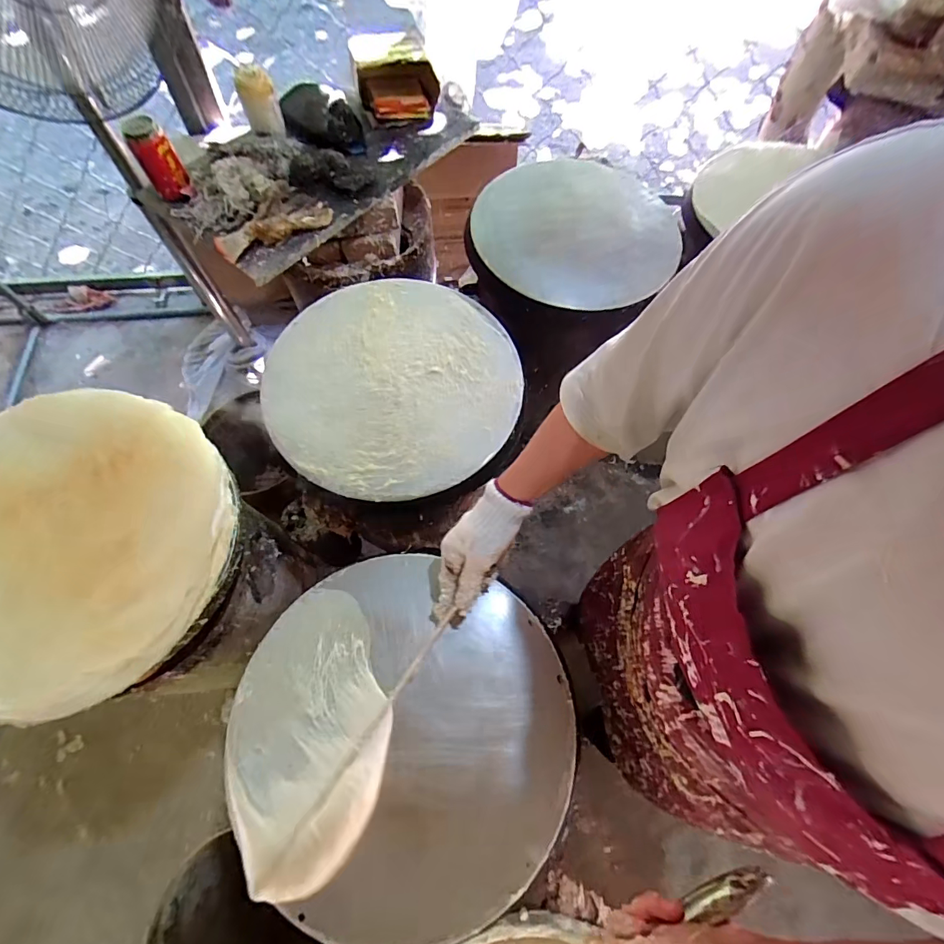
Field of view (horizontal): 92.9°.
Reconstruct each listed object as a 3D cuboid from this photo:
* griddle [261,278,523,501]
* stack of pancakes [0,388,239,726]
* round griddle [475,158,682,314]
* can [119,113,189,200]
[{"bbox_3d":[-0.118,-0.145,0.688,0.372,0.029,0.370,0,69,0],"label":"griddle"},{"bbox_3d":[-0.506,0.079,0.547,0.386,0.043,0.395,13,69,2],"label":"stack of pancakes"},{"bbox_3d":[0.205,-0.477,0.871,0.392,0.025,0.394,2,62,-3],"label":"round griddle"},{"bbox_3d":[-0.551,-0.549,0.790,0.062,0.109,0.059,0,69,0],"label":"can"}]

